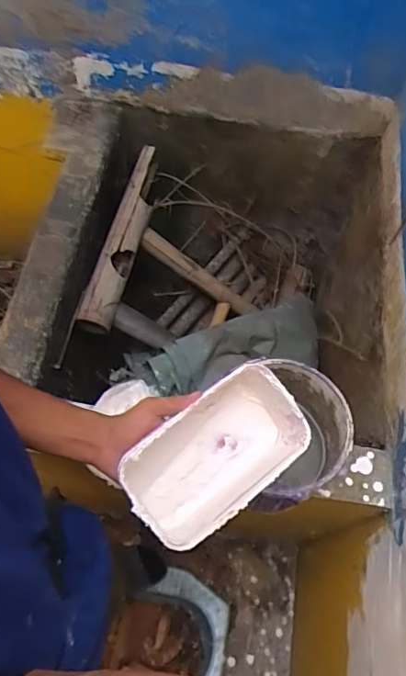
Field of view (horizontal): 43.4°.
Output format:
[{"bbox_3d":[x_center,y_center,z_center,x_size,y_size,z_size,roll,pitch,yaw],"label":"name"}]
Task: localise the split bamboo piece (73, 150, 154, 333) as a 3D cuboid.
[{"bbox_3d":[-0.180,-0.237,1.180,0.074,0.083,0.471,14,64,5],"label":"split bamboo piece"}]

